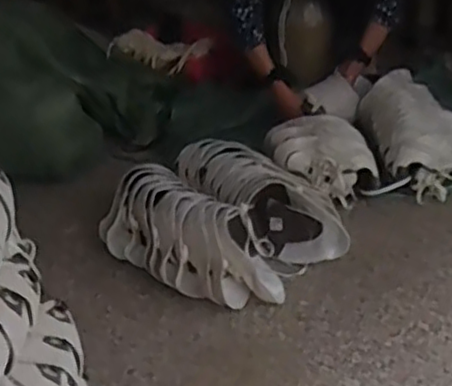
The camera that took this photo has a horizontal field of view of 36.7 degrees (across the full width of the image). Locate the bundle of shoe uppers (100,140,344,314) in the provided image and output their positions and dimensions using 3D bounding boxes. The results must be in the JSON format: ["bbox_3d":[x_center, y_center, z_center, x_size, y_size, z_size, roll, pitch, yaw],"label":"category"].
[{"bbox_3d":[-0.013,0.049,1.376,0.356,0.123,0.427,-30,39,-33],"label":"bundle of shoe uppers"}]

